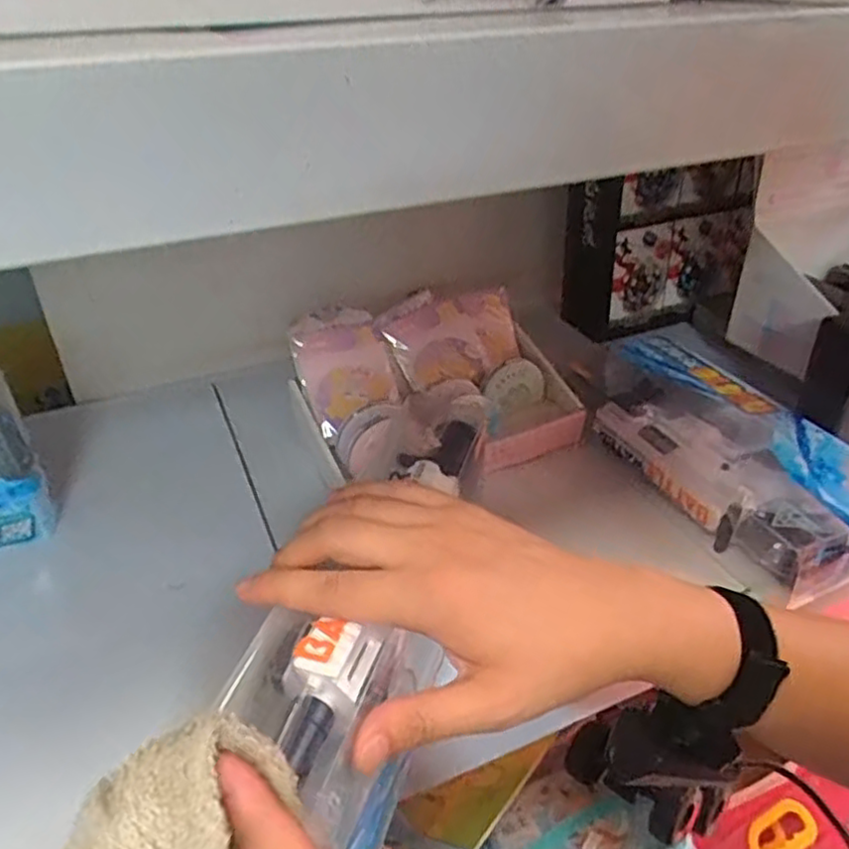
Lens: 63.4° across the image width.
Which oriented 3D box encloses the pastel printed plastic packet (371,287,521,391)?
[{"bbox_3d":[0.026,-0.083,0.677,0.135,0.086,0.025,-11,-5,-16],"label":"pastel printed plastic packet"}]

